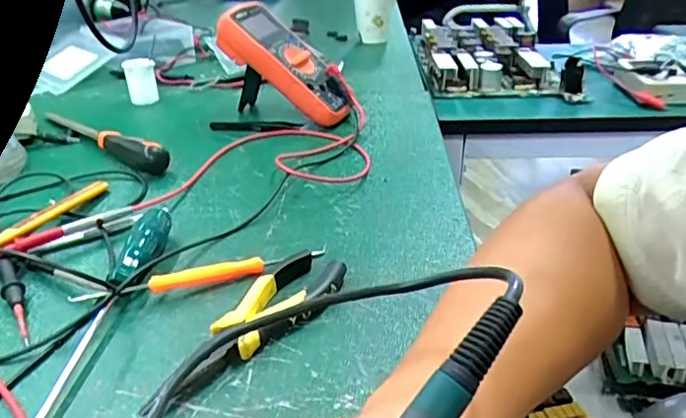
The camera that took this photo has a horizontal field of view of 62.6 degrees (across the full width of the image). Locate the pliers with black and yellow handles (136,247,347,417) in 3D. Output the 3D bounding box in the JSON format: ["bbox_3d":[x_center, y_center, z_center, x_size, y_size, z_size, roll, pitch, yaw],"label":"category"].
[{"bbox_3d":[-0.048,0.071,0.352,0.051,0.017,0.156,14,33,26],"label":"pliers with black and yellow handles"}]

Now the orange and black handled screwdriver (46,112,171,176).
[{"bbox_3d":[-0.261,-0.074,0.605,0.212,0.032,0.026,21,37,34],"label":"orange and black handled screwdriver"}]

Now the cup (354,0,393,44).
[{"bbox_3d":[0.052,-0.328,0.959,0.069,0.100,0.083,-1,30,1],"label":"cup"}]

